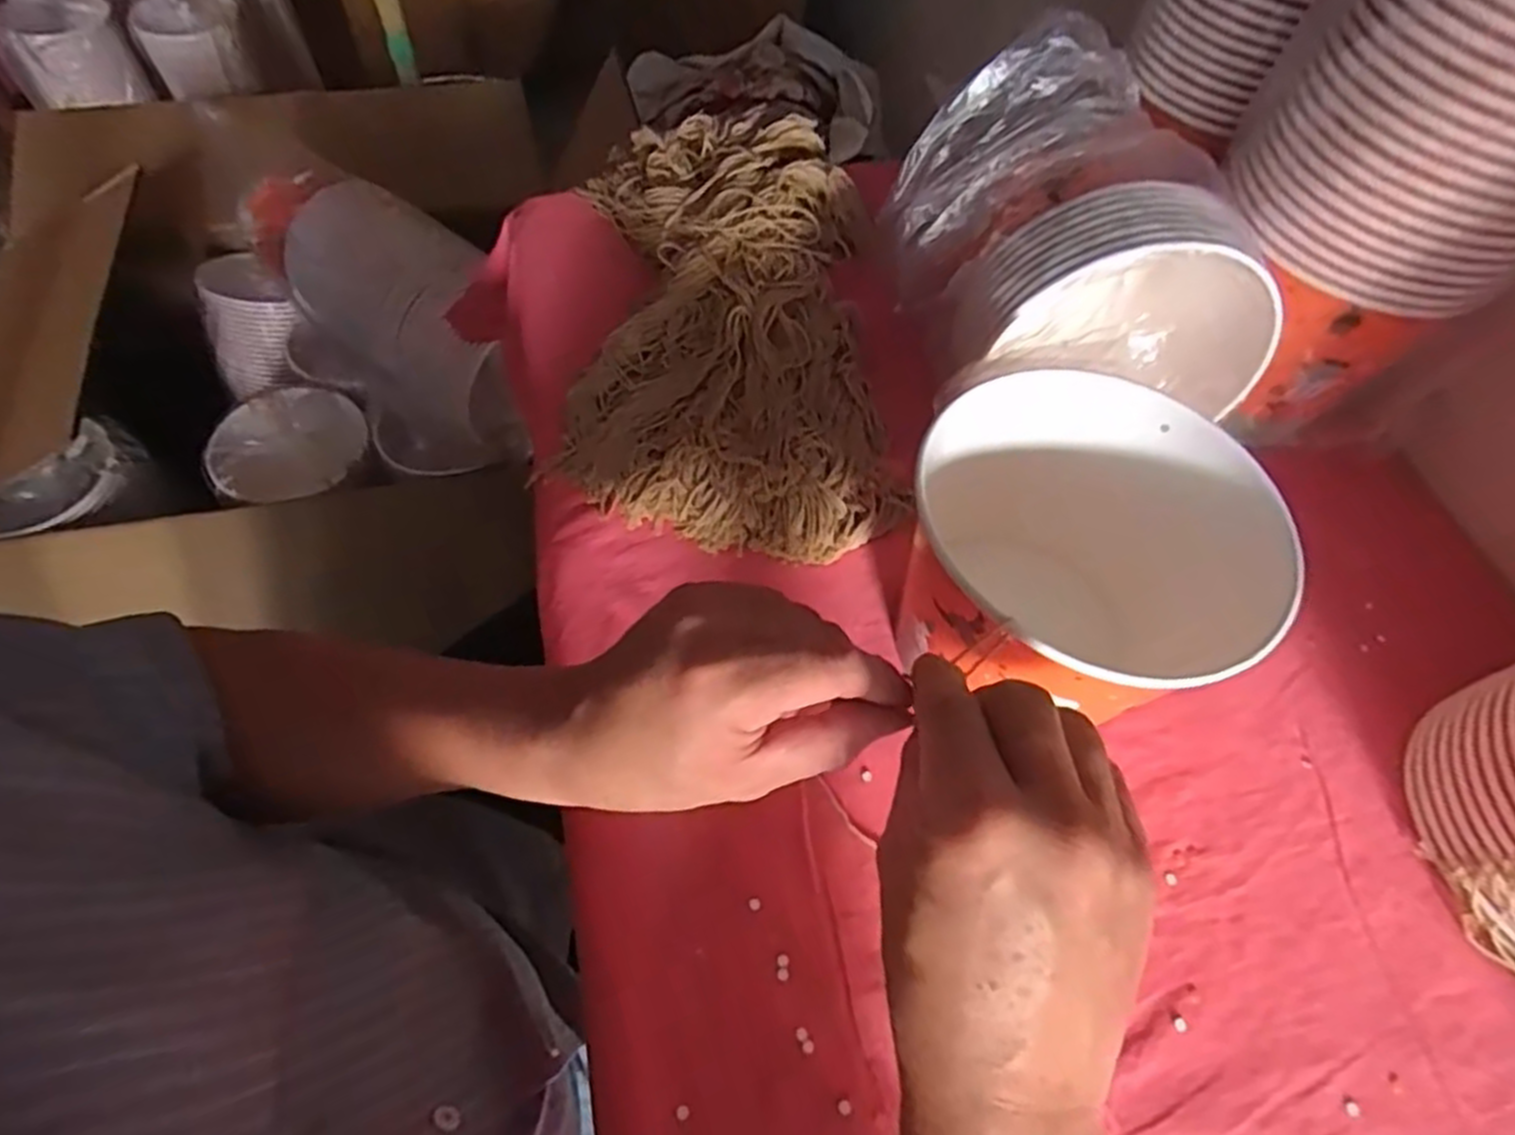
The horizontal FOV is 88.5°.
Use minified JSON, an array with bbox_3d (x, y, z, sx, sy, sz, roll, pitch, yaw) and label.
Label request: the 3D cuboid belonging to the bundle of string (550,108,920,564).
[{"bbox_3d":[-0.024,-0.181,0.537,0.200,0.063,0.372,-1,59,-4],"label":"bundle of string"}]

